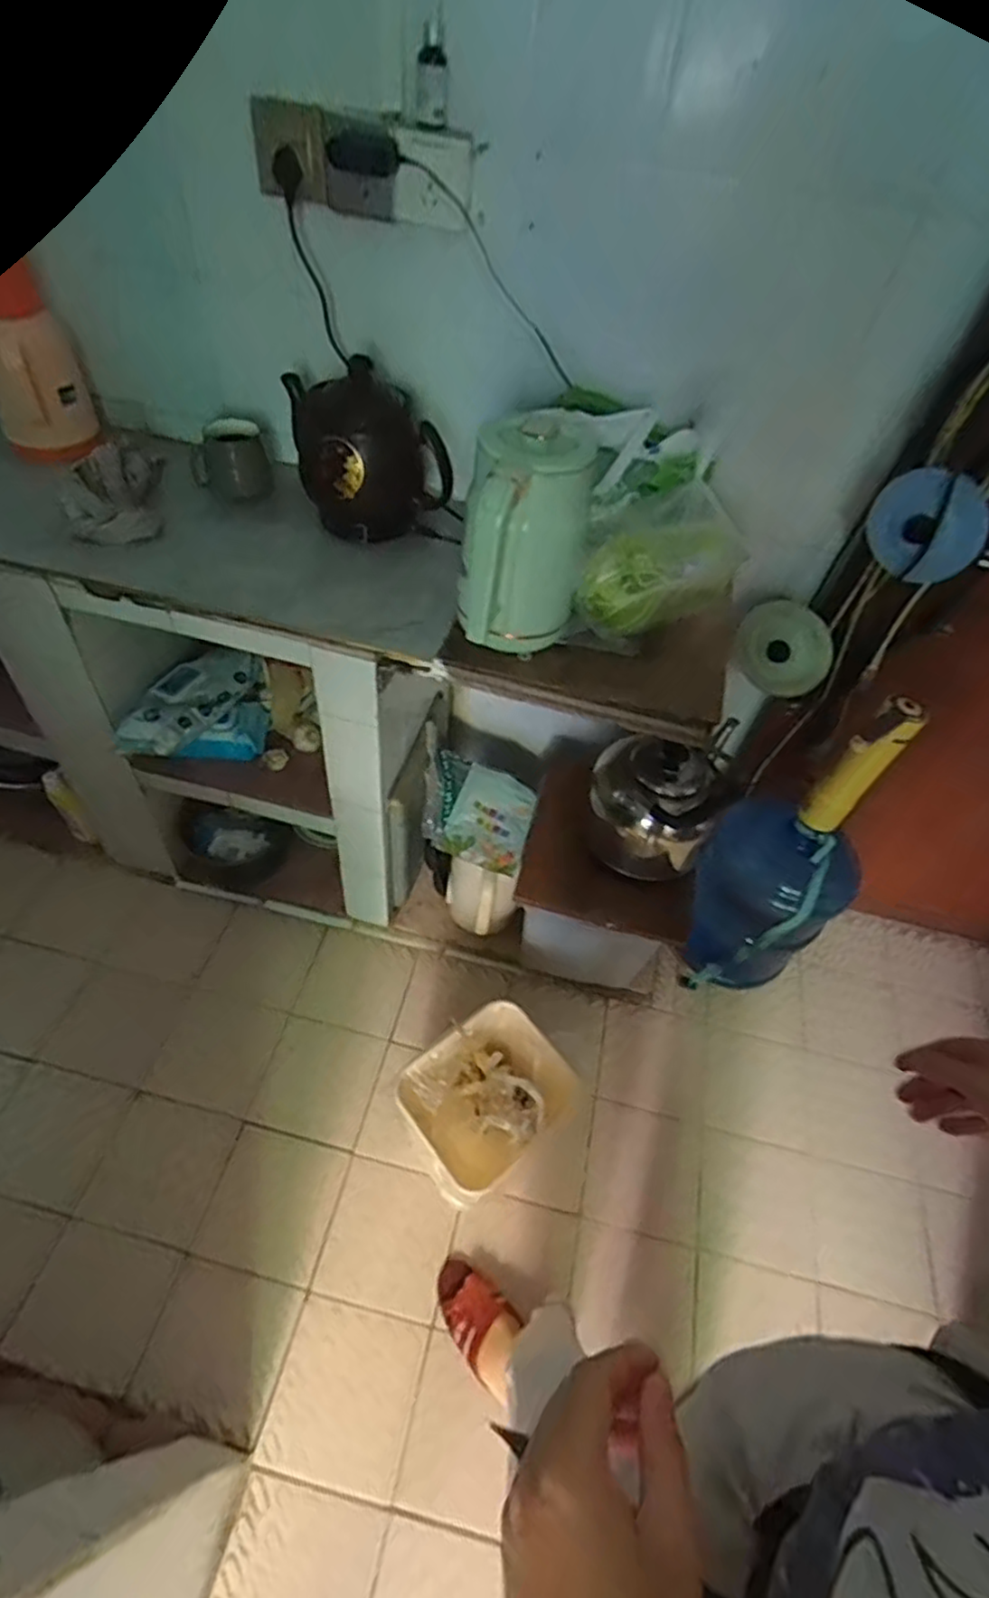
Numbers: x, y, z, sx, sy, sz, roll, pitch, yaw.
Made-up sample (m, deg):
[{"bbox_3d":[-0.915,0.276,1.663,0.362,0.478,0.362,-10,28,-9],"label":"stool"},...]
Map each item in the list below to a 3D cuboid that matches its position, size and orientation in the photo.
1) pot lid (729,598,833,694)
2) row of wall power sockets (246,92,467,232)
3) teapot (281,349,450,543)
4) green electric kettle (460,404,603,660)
[{"bbox_3d":[0.452,-0.233,1.094,0.147,0.161,0.032,24,53,13],"label":"pot lid"},{"bbox_3d":[-0.154,-0.764,0.838,0.261,0.089,0.043,15,51,6],"label":"row of wall power sockets"},{"bbox_3d":[-0.178,-0.496,1.000,0.196,0.198,0.172,-12,53,-16],"label":"teapot"},{"bbox_3d":[0.035,-0.299,0.826,0.139,0.236,0.162,9,51,1],"label":"green electric kettle"}]

